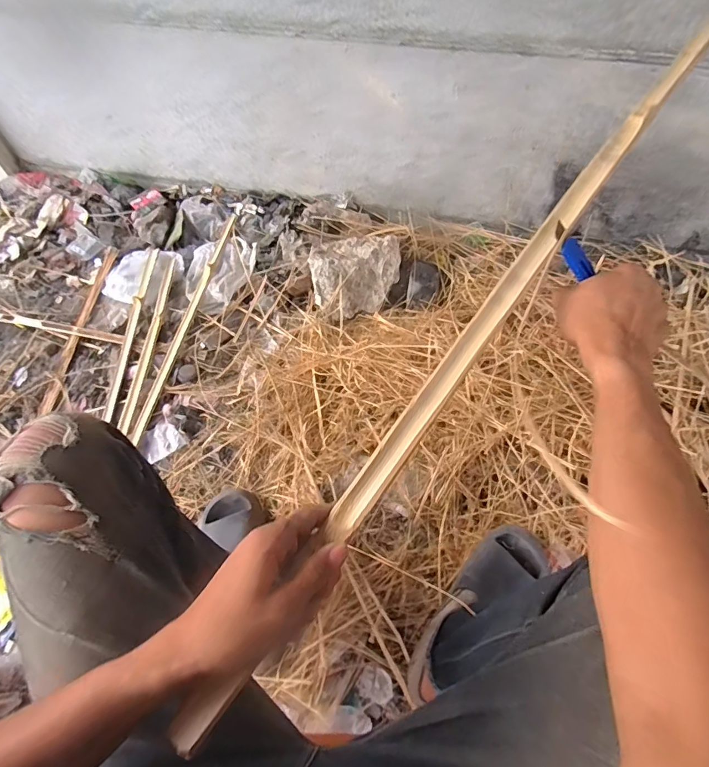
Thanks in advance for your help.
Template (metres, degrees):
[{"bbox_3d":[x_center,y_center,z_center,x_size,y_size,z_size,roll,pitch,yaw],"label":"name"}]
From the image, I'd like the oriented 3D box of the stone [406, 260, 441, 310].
[{"bbox_3d":[0.167,-0.238,1.070,0.074,0.038,0.127,7,62,8],"label":"stone"}]

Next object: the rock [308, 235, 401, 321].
[{"bbox_3d":[0.001,-0.269,1.073,0.216,0.075,0.208,-1,59,2],"label":"rock"}]

